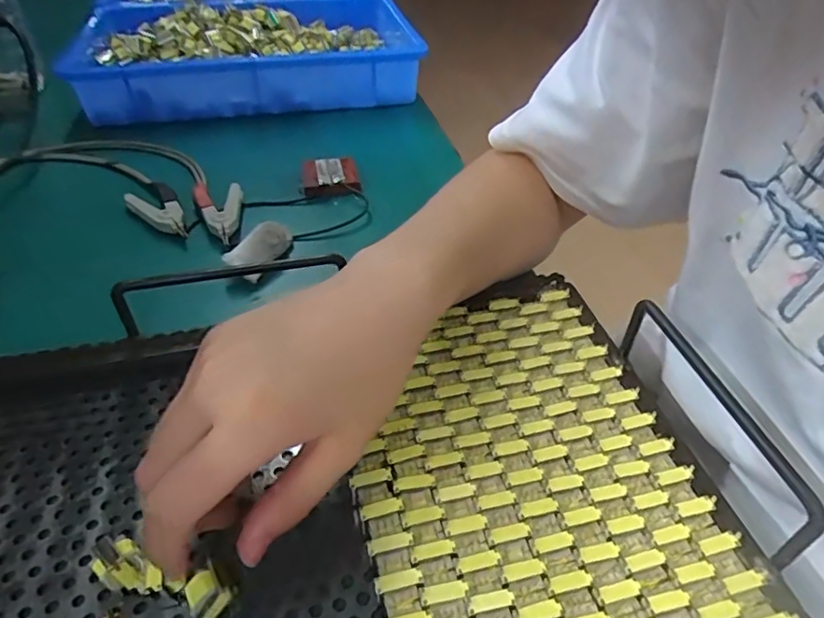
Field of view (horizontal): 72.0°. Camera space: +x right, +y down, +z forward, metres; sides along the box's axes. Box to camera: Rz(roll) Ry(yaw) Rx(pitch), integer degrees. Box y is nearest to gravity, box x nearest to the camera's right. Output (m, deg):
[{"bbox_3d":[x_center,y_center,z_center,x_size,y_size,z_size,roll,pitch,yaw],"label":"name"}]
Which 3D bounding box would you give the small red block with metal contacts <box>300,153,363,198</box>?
[{"bbox_3d":[-0.072,-0.117,0.500,0.049,0.017,0.044,-8,43,-10],"label":"small red block with metal contacts"}]

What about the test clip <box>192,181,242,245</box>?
[{"bbox_3d":[-0.154,-0.080,0.455,0.036,0.012,0.083,-11,43,-13],"label":"test clip"}]

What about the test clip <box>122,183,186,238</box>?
[{"bbox_3d":[-0.207,-0.081,0.459,0.038,0.014,0.088,-21,46,-23],"label":"test clip"}]

